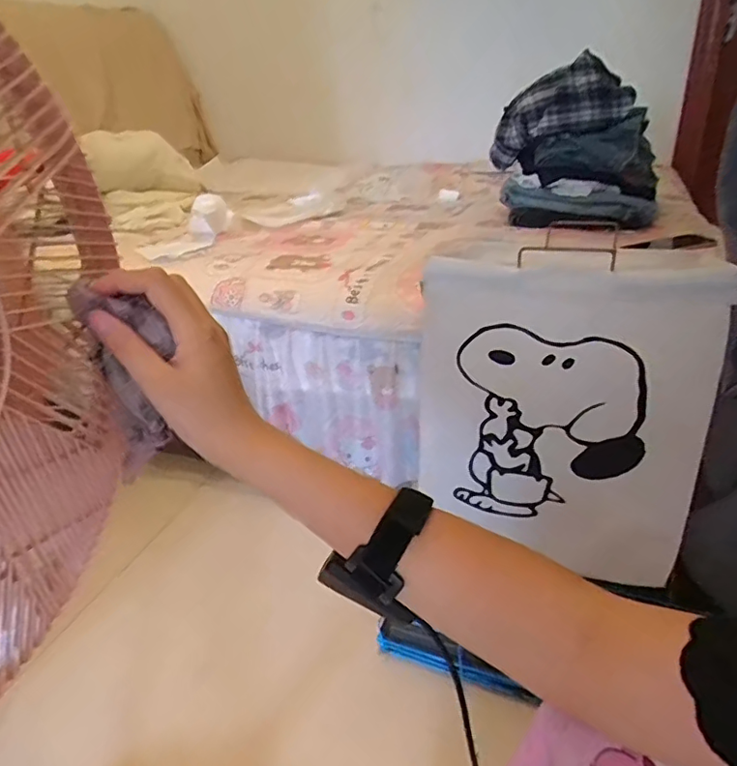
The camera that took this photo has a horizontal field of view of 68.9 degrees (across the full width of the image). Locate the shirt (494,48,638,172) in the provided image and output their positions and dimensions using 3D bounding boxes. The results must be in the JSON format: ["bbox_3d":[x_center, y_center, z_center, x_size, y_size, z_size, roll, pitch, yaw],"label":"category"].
[{"bbox_3d":[0.378,-0.564,1.116,0.094,0.137,0.312,-26,14,-35],"label":"shirt"}]

